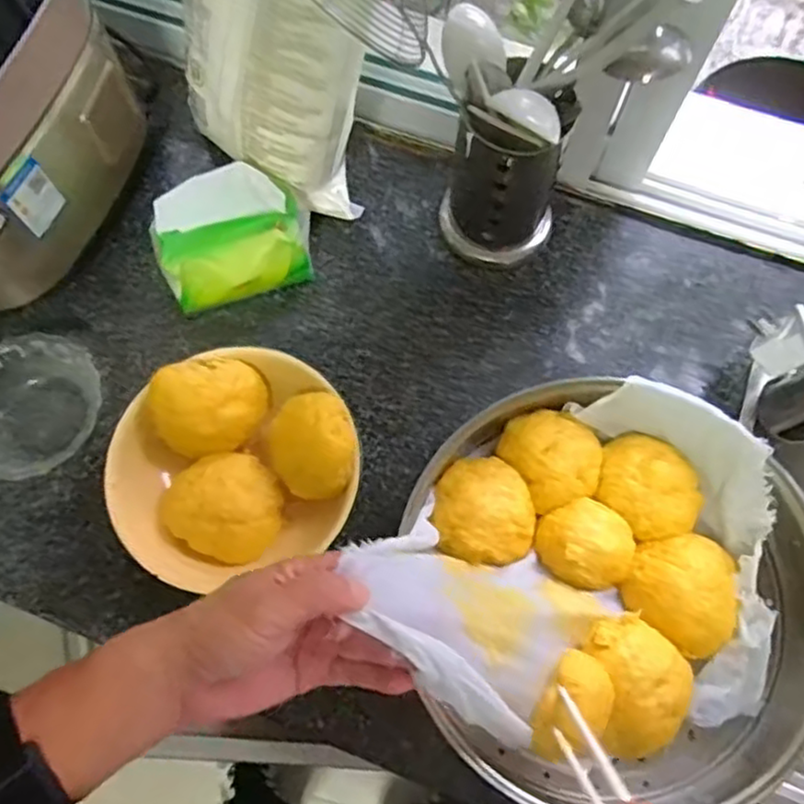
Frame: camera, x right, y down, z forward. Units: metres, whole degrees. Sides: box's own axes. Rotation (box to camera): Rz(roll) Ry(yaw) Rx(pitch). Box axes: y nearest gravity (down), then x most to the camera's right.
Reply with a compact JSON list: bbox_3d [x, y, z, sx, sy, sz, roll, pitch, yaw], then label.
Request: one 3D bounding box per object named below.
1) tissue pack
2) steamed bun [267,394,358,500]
[{"bbox_3d":[-0.164,-0.160,0.674,0.139,0.085,0.106,-22,72,-8],"label":"tissue pack"},{"bbox_3d":[-0.076,0.035,0.585,0.071,0.054,0.079,0,71,-1],"label":"steamed bun"}]

